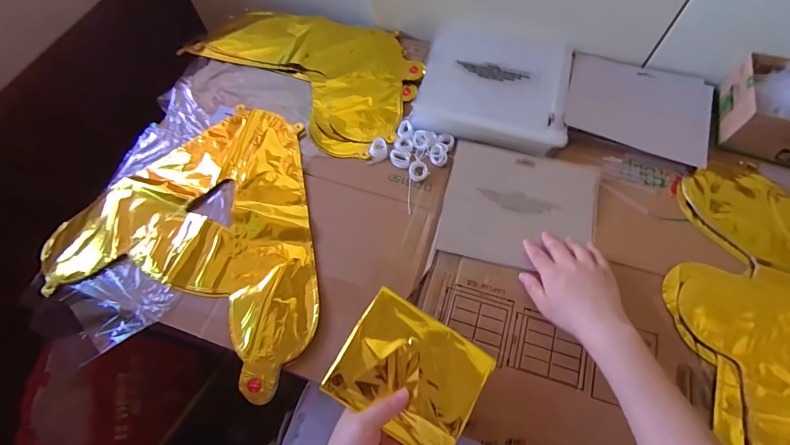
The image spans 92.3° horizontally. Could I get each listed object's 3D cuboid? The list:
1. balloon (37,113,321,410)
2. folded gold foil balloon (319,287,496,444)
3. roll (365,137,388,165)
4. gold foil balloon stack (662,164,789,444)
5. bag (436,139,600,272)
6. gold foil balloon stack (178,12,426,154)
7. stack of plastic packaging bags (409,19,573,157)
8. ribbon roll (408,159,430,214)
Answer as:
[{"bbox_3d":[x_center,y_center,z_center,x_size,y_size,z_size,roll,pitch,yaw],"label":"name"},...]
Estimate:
[{"bbox_3d":[-0.234,-0.010,0.513,0.370,0.013,0.328,23,68,12],"label":"balloon"},{"bbox_3d":[0.015,0.150,0.383,0.136,0.015,0.116,30,74,12],"label":"folded gold foil balloon"},{"bbox_3d":[-0.024,-0.104,0.556,0.027,0.010,0.042,9,66,6],"label":"roll"},{"bbox_3d":[0.430,0.122,0.432,0.211,0.014,0.420,20,68,11],"label":"gold foil balloon stack"},{"bbox_3d":[0.169,-0.018,0.516,0.198,0.011,0.160,14,78,5],"label":"bag"},{"bbox_3d":[-0.140,-0.274,0.644,0.403,0.021,0.236,34,71,16],"label":"gold foil balloon stack"},{"bbox_3d":[0.153,-0.214,0.580,0.217,0.028,0.213,14,67,8],"label":"stack of plastic packaging bags"},{"bbox_3d":[0.031,-0.051,0.534,0.027,0.004,0.083,6,66,5],"label":"ribbon roll"}]

